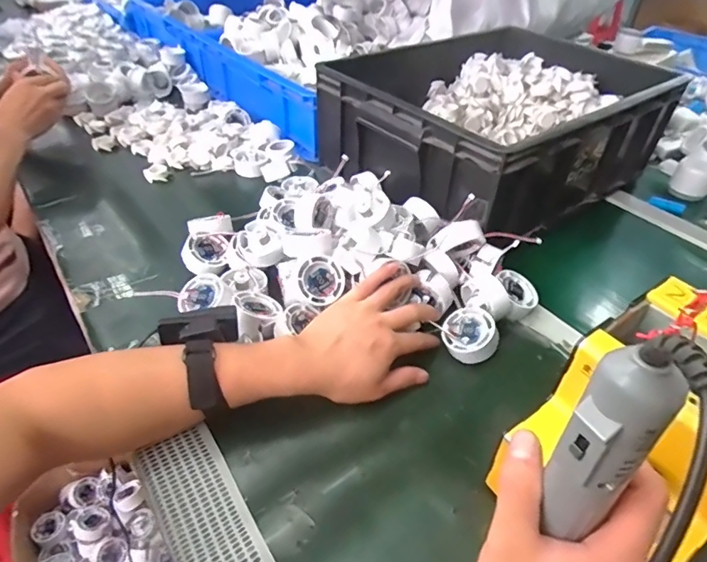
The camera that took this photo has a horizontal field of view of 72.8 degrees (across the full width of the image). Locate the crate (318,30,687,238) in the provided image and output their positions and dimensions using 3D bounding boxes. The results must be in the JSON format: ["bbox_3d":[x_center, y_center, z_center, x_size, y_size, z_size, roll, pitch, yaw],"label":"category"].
[{"bbox_3d":[0.211,-0.243,0.744,0.451,0.151,0.350,-25,48,-28],"label":"crate"}]

